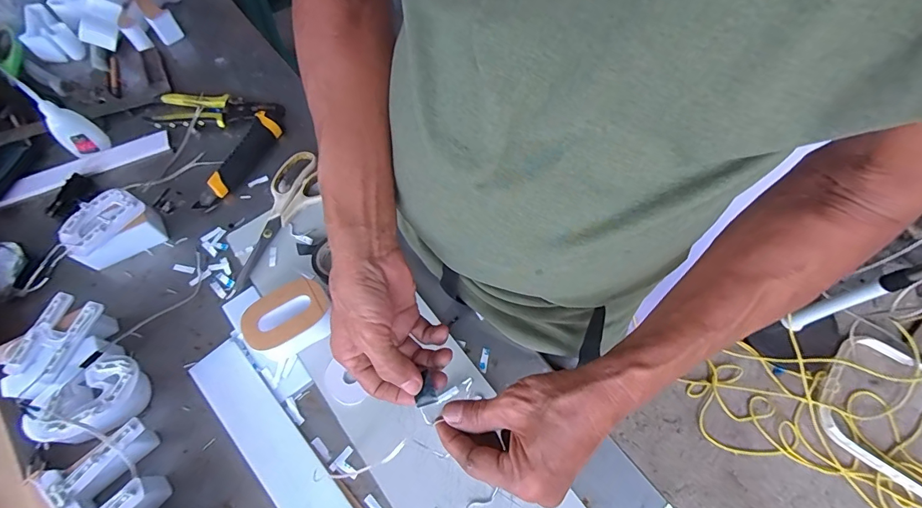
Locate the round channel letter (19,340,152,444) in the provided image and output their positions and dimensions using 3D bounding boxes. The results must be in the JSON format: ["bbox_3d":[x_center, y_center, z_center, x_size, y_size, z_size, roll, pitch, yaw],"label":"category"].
[{"bbox_3d":[-0.349,0.140,0.407,0.077,0.053,0.092,24,66,10],"label":"round channel letter"}]

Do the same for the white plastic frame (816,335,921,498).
[{"bbox_3d":[1.210,0.442,1.103,0.475,0.053,0.347,36,68,15],"label":"white plastic frame"}]

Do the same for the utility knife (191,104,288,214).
[{"bbox_3d":[-0.284,-0.132,0.557,0.040,0.020,0.179,20,65,9],"label":"utility knife"}]

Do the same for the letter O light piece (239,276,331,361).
[{"bbox_3d":[-0.176,0.069,0.441,0.082,0.049,0.054,-29,68,-14],"label":"letter O light piece"}]

